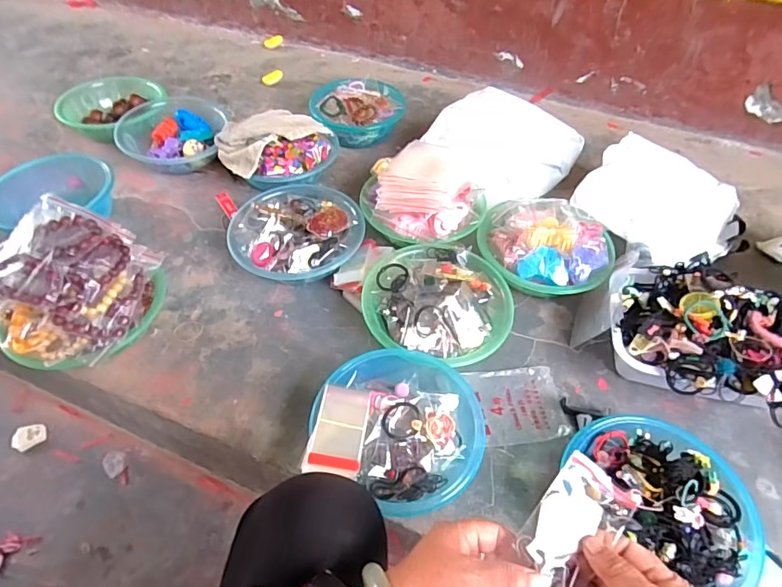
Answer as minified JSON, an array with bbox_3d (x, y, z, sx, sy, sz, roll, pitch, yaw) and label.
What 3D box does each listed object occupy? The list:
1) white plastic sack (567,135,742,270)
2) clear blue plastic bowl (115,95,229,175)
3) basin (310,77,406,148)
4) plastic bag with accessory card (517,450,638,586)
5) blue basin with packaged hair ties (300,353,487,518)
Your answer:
[{"bbox_3d":[0.524,-0.176,0.955,0.289,0.107,0.282,-27,55,-23],"label":"white plastic sack"},{"bbox_3d":[-0.478,-0.341,1.075,0.213,0.084,0.190,1,49,-1],"label":"clear blue plastic bowl"},{"bbox_3d":[-0.080,-0.439,1.179,0.223,0.086,0.216,1,49,-1],"label":"basin"},{"bbox_3d":[0.132,0.178,0.363,0.058,0.005,0.105,40,81,12],"label":"plastic bag with accessory card"},{"bbox_3d":[0.012,0.183,0.659,0.216,0.079,0.219,1,49,-1],"label":"blue basin with packaged hair ties"}]

